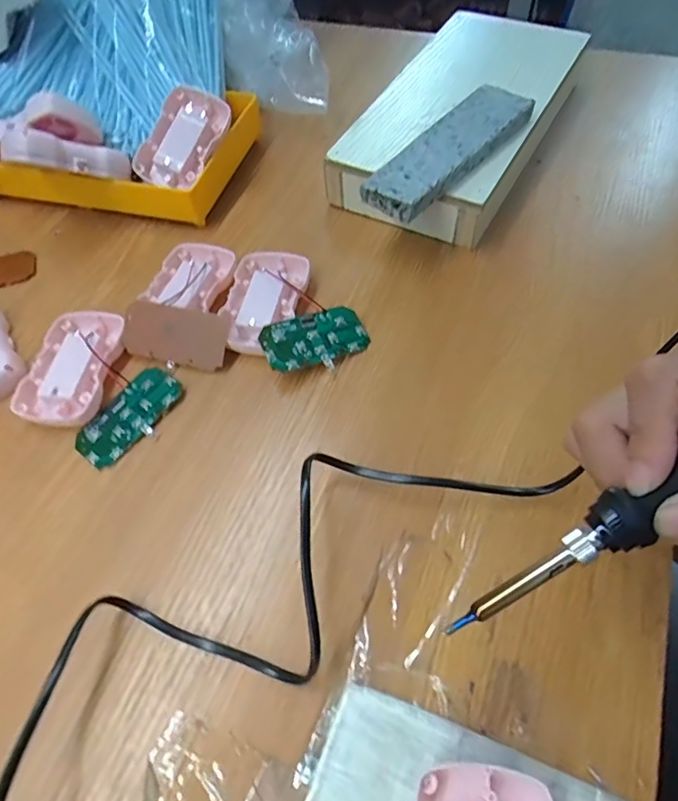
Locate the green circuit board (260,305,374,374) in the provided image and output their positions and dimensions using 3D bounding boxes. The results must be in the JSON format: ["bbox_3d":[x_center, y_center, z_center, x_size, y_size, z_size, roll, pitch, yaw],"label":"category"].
[{"bbox_3d":[-0.016,-0.041,0.349,0.072,0.004,0.040,-17,70,-21],"label":"green circuit board"}]

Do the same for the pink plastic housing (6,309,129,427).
[{"bbox_3d":[-0.182,-0.025,0.354,0.055,0.016,0.090,3,58,6],"label":"pink plastic housing"}]

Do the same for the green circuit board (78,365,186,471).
[{"bbox_3d":[-0.138,0.010,0.336,0.039,0.007,0.073,30,64,21],"label":"green circuit board"}]

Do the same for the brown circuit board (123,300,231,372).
[{"bbox_3d":[-0.114,-0.046,0.354,0.073,0.004,0.038,13,97,5],"label":"brown circuit board"}]

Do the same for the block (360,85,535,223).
[{"bbox_3d":[0.083,-0.186,0.379,0.044,0.022,0.150,37,67,24],"label":"block"}]

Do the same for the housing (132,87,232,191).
[{"bbox_3d":[-0.128,-0.215,0.422,0.053,0.013,0.085,27,85,-2],"label":"housing"}]

